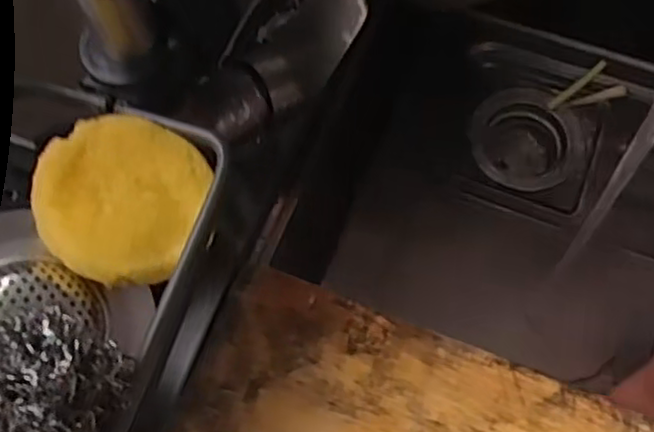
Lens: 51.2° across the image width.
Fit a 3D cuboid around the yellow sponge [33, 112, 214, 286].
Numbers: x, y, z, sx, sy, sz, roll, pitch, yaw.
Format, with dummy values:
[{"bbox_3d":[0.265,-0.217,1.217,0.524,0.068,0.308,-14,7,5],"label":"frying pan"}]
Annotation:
[{"bbox_3d":[-0.077,-0.005,0.254,0.057,0.022,0.058,11,73,-20],"label":"yellow sponge"}]

